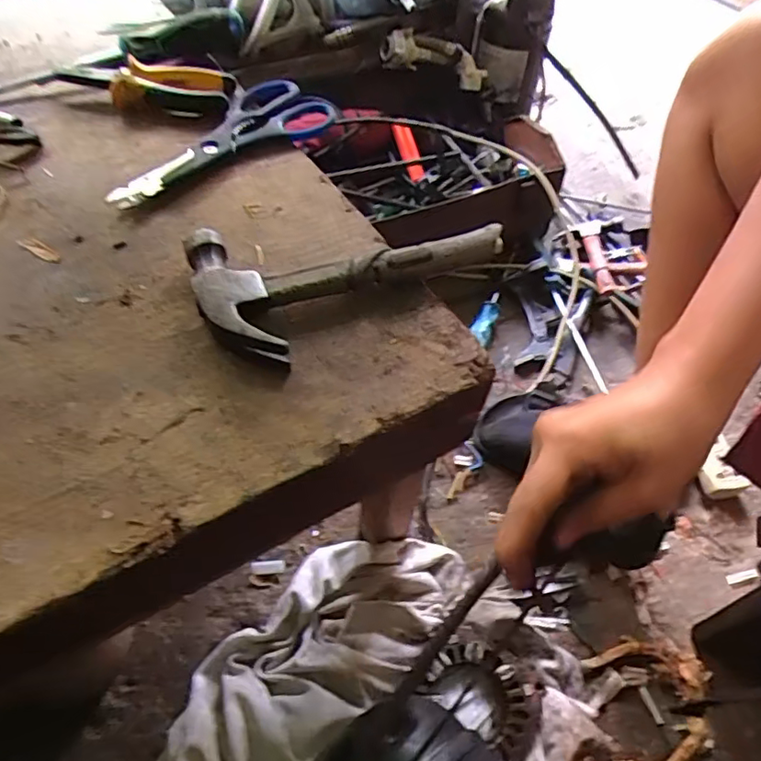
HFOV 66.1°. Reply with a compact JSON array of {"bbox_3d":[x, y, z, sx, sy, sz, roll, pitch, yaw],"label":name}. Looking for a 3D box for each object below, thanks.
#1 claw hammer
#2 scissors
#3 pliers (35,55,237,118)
[{"bbox_3d":[-0.019,-0.078,0.382,0.199,0.026,0.103,-24,59,-20],"label":"claw hammer"},{"bbox_3d":[-0.133,-0.198,0.471,0.207,0.013,0.076,-35,63,-26],"label":"scissors"},{"bbox_3d":[-0.202,-0.249,0.498,0.151,0.025,0.046,2,54,-3],"label":"pliers"}]

